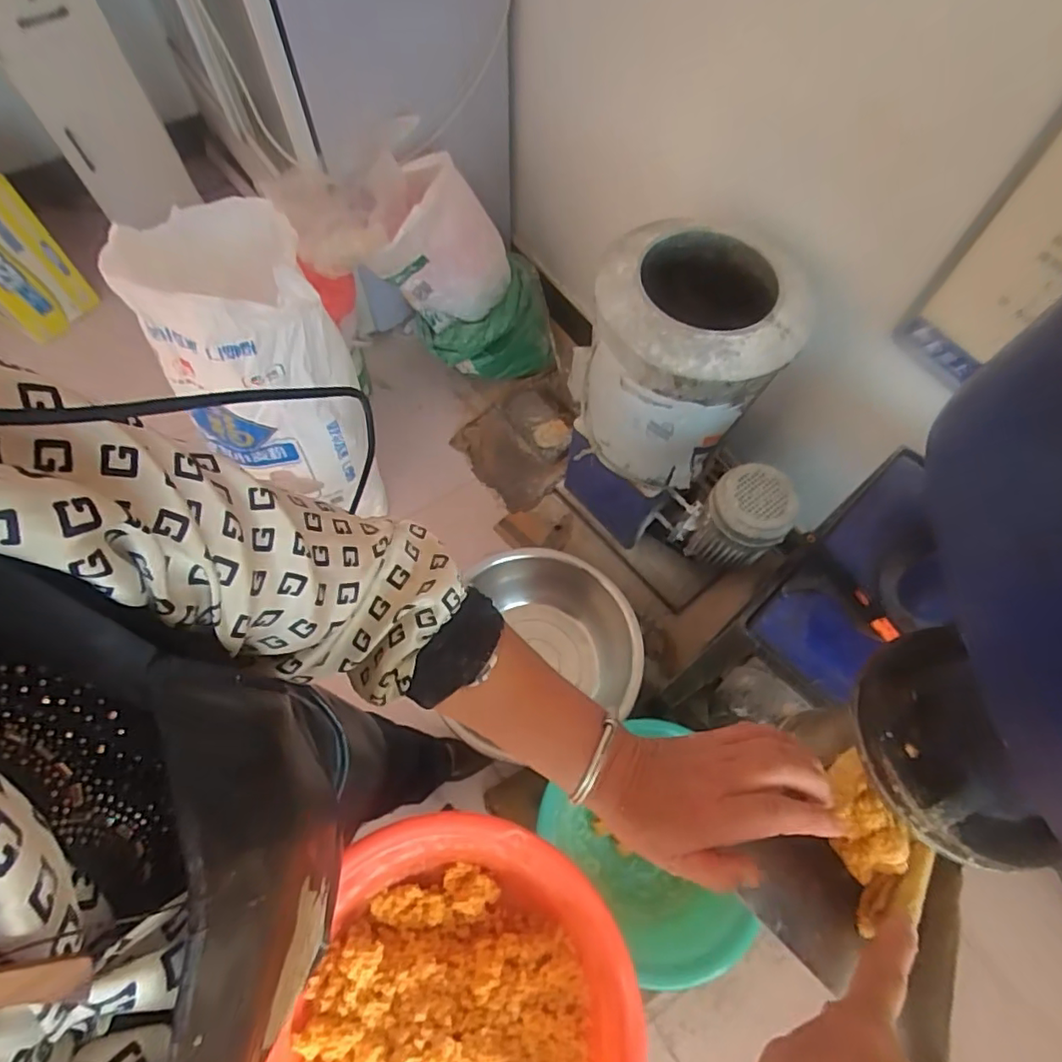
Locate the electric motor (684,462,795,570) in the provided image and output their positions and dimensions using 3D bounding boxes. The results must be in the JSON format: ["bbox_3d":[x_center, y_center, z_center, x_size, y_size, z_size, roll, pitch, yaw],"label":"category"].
[{"bbox_3d":[0.466,-0.007,1.310,0.173,0.265,0.167,1,64,-2],"label":"electric motor"}]

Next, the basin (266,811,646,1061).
[{"bbox_3d":[-0.083,0.579,0.679,0.381,0.172,0.424,18,65,7],"label":"basin"}]

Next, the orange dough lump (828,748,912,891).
[{"bbox_3d":[0.210,0.180,0.369,0.034,0.027,0.072,-3,65,-4],"label":"orange dough lump"}]

